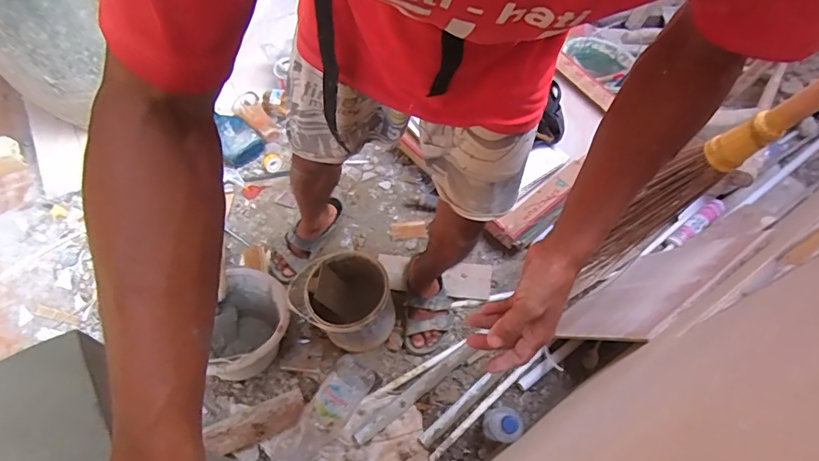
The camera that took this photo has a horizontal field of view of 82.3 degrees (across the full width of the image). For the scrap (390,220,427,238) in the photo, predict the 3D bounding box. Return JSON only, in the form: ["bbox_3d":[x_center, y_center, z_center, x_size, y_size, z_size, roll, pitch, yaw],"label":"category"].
[{"bbox_3d":[-0.003,-0.001,1.320,0.100,0.016,0.049,-4,59,-4],"label":"scrap"}]

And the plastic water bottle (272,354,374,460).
[{"bbox_3d":[-0.197,0.414,0.984,0.085,0.076,0.328,37,97,19],"label":"plastic water bottle"}]

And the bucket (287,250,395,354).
[{"bbox_3d":[-0.132,0.169,1.072,0.183,0.208,0.173,1,59,-1],"label":"bucket"}]

